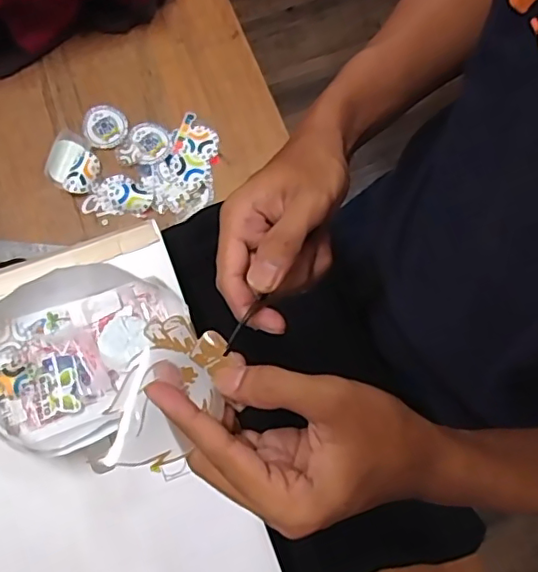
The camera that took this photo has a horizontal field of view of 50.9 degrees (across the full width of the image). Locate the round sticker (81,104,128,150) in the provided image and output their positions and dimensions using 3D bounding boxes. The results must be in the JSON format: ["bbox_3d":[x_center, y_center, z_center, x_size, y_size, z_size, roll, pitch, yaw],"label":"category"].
[{"bbox_3d":[-0.225,-0.219,0.777,0.060,0.008,0.063,0,78,0],"label":"round sticker"}]

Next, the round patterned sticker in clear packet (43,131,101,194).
[{"bbox_3d":[-0.266,-0.167,0.760,0.078,0.016,0.069,31,80,7],"label":"round patterned sticker in clear packet"}]

